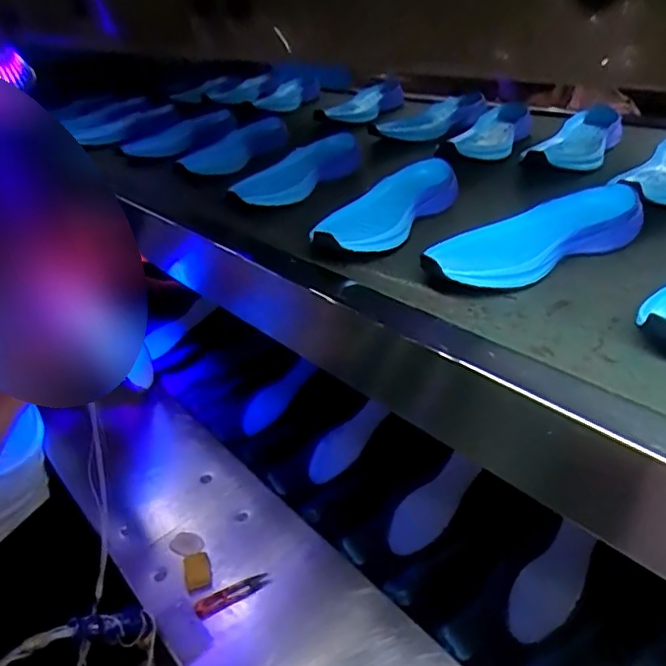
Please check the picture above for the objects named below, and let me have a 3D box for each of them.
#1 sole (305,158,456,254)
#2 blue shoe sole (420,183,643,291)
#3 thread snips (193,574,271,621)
[{"bbox_3d":[0.063,-0.146,0.678,0.089,0.048,0.227,20,40,34],"label":"sole"},{"bbox_3d":[0.201,-0.094,0.575,0.244,0.043,0.092,-20,35,-21],"label":"blue shoe sole"},{"bbox_3d":[-0.133,0.349,0.766,0.100,0.008,0.028,-16,34,-21],"label":"thread snips"}]

